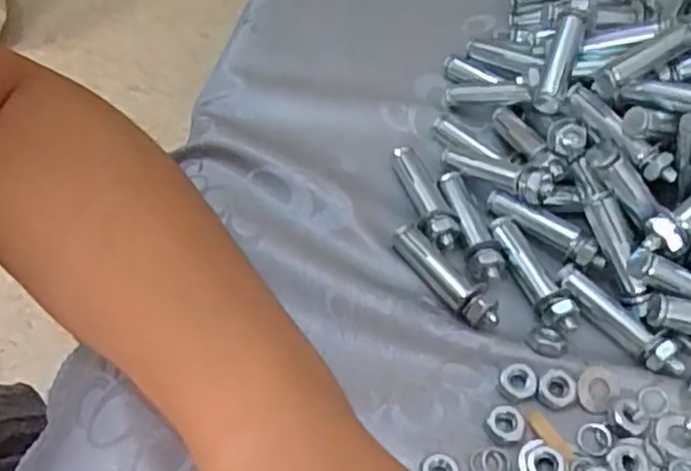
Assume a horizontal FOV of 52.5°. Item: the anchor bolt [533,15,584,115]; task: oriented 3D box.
[{"bbox_3d":[0.093,-0.074,0.304,0.011,0.011,0.041,18,89,13],"label":"anchor bolt"}]

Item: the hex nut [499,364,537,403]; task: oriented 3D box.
[{"bbox_3d":[0.064,0.053,0.257,0.013,0.004,0.013,21,56,13],"label":"hex nut"}]

